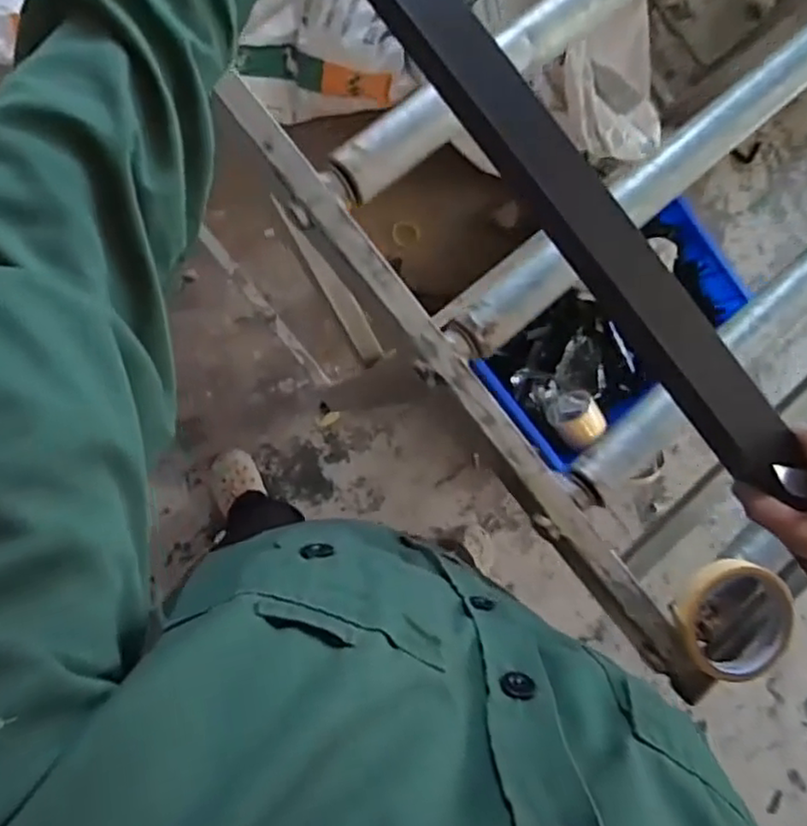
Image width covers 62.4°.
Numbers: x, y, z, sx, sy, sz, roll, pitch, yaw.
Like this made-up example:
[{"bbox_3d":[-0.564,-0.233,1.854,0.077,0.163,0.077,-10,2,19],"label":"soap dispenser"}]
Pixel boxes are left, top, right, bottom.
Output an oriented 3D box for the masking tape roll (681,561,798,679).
[{"bbox_3d":[0.259,0.160,0.521,0.089,0.031,0.081,0,91,-12],"label":"masking tape roll"}]

